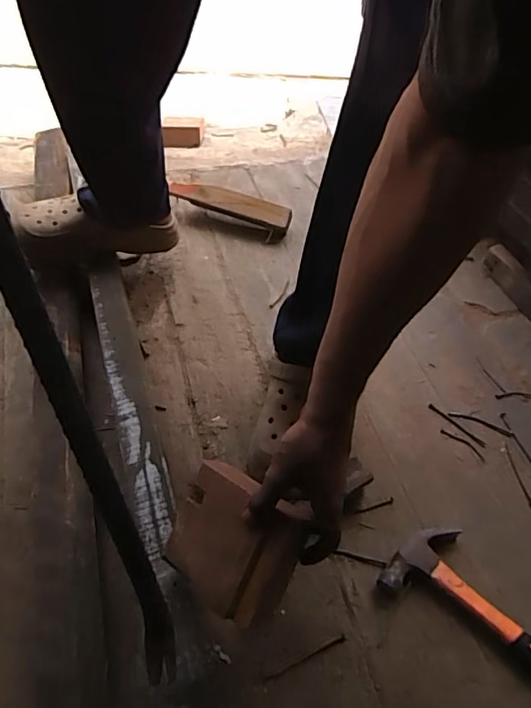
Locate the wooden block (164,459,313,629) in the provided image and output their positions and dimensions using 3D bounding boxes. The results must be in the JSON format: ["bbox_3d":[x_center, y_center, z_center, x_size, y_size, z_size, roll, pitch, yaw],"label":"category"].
[{"bbox_3d":[-0.032,0.169,0.463,0.119,0.037,0.109,20,85,32],"label":"wooden block"}]

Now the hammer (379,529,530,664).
[{"bbox_3d":[0.304,0.321,0.592,0.327,0.027,0.104,30,54,17],"label":"hammer"}]

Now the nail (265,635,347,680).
[{"bbox_3d":[0.045,0.340,0.561,0.100,0.006,0.007,-17,55,-19],"label":"nail"}]

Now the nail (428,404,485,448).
[{"bbox_3d":[0.294,0.109,0.775,0.010,0.004,0.099,-35,63,-29],"label":"nail"}]

